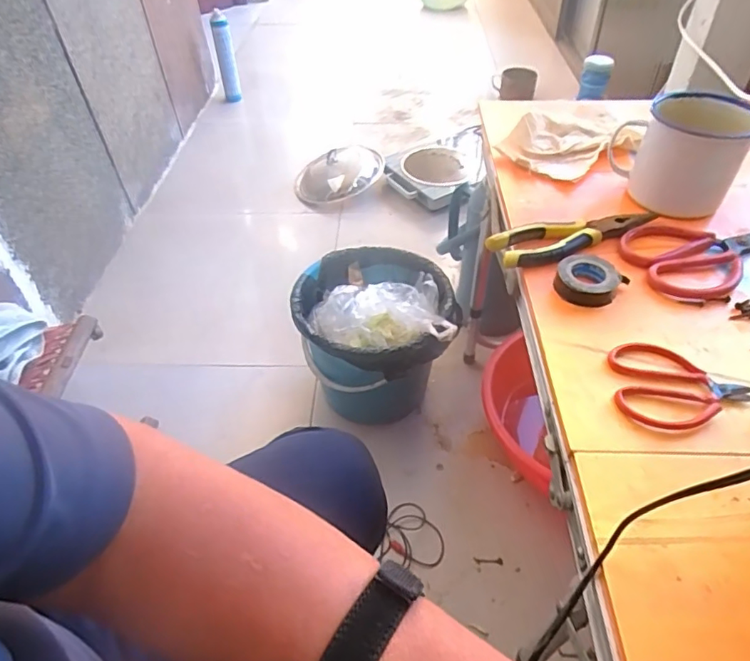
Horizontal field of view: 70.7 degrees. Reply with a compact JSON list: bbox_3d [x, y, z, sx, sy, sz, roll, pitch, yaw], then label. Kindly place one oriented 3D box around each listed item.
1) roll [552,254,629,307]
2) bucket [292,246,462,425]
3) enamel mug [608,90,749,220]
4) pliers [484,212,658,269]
[{"bbox_3d":[0.198,-0.047,0.489,0.056,0.022,0.052,-1,46,1],"label":"roll"},{"bbox_3d":[0.002,0.028,1.029,0.272,0.287,0.280,-1,46,1],"label":"bucket"},{"bbox_3d":[0.325,-0.189,0.563,0.094,0.112,0.102,-10,46,-7],"label":"enamel mug"},{"bbox_3d":[0.199,-0.098,0.537,0.170,0.017,0.048,-19,48,-15],"label":"pliers"}]

